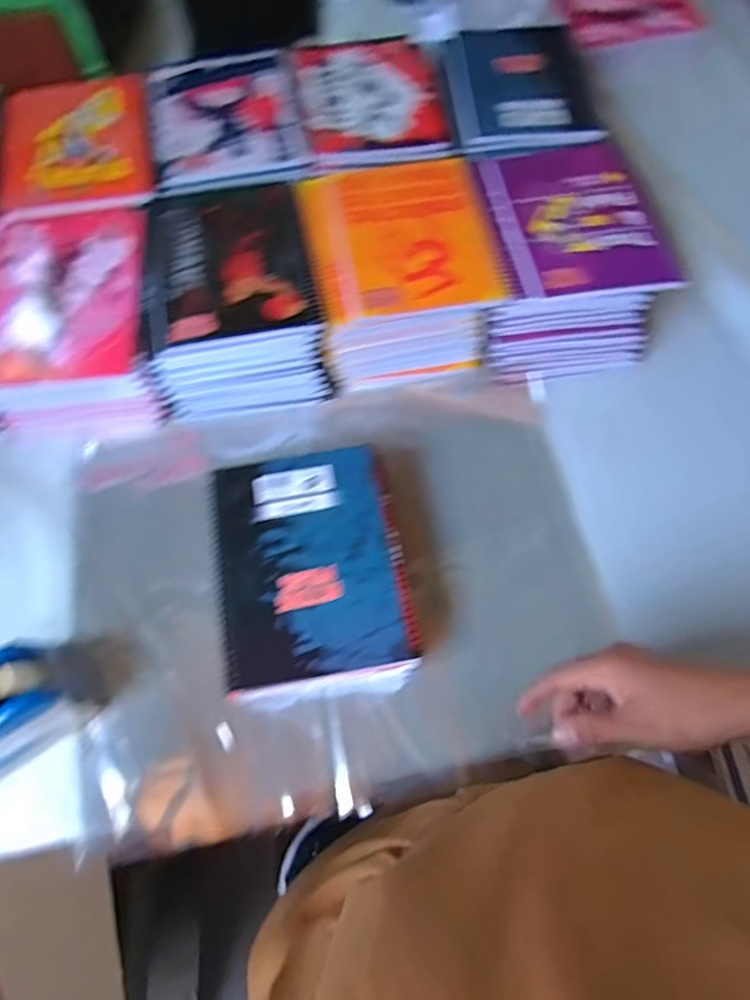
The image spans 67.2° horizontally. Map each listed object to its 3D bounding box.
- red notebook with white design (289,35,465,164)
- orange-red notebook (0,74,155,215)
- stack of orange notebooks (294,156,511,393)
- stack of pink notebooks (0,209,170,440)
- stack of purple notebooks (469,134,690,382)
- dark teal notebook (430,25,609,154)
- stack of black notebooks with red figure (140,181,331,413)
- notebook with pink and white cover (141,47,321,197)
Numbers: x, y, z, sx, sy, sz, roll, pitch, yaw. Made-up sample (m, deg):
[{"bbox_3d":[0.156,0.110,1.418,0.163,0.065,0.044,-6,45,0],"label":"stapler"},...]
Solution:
[{"bbox_3d":[-0.007,-0.471,0.648,0.166,0.004,0.211,-12,69,-4],"label":"red notebook with white design"},{"bbox_3d":[-0.328,-0.391,0.616,0.164,0.016,0.219,-10,68,-3],"label":"orange-red notebook"},{"bbox_3d":[0.024,-0.247,0.603,0.180,0.099,0.209,-10,68,-3],"label":"stack of orange notebooks"},{"bbox_3d":[-0.304,-0.182,0.568,0.168,0.110,0.204,-5,68,-1],"label":"stack of pink notebooks"},{"bbox_3d":[0.198,-0.270,0.611,0.176,0.095,0.221,-2,68,0],"label":"stack of purple notebooks"},{"bbox_3d":[0.164,-0.474,0.641,0.170,0.018,0.196,-4,68,0],"label":"dark teal notebook"},{"bbox_3d":[-0.143,-0.216,0.589,0.165,0.095,0.206,-9,68,-3],"label":"stack of black notebooks with red figure"},{"bbox_3d":[-0.168,-0.435,0.634,0.165,0.009,0.218,-12,69,-4],"label":"notebook with pink and white cover"}]

